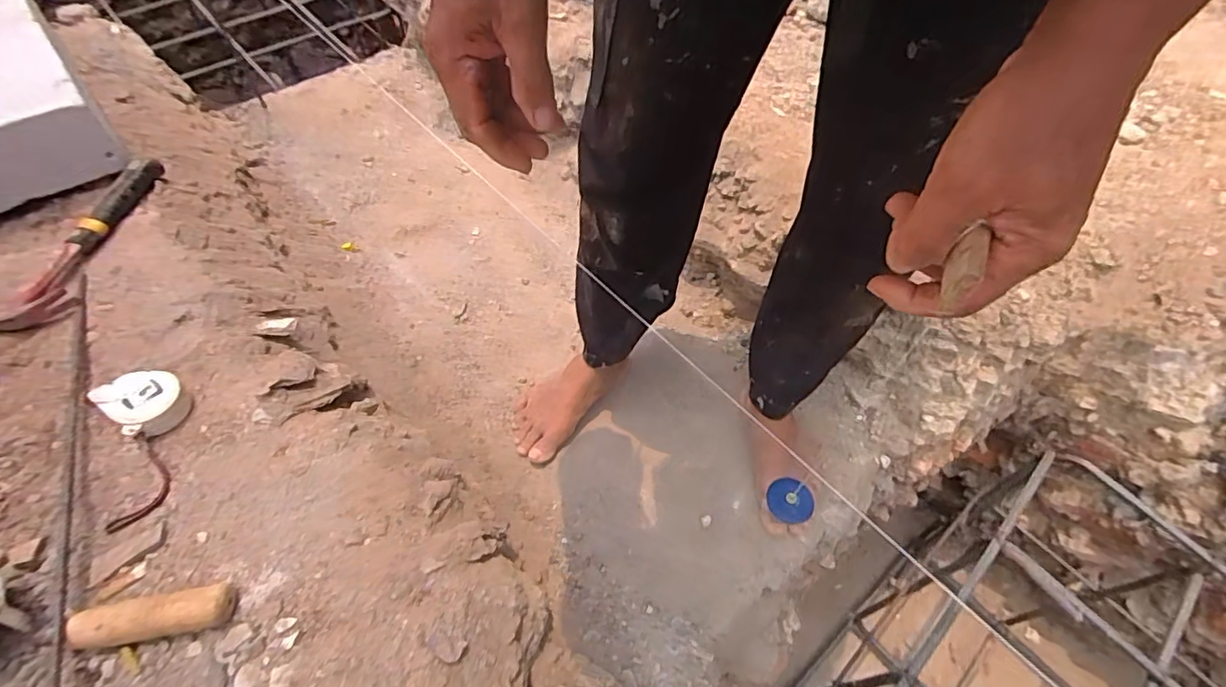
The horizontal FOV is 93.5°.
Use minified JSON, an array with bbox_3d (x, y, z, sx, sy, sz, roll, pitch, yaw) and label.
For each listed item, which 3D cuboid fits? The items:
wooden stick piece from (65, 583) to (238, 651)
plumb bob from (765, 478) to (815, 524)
[{"bbox_3d":[-0.370,0.220,0.464,0.108,0.033,0.031,-8,55,-9],"label":"wooden stick piece"},{"bbox_3d":[0.186,0.162,0.594,0.042,0.047,0.043,-9,72,28],"label":"plumb bob"}]

